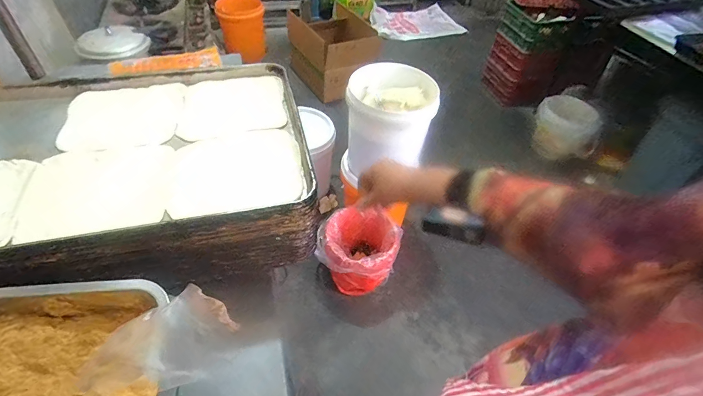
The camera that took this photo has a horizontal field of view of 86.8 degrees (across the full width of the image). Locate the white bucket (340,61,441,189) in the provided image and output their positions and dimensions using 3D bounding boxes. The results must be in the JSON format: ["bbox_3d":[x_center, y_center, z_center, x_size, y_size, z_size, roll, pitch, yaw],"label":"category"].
[{"bbox_3d":[0.127,-0.248,1.344,0.299,0.350,0.312,2,48,-2],"label":"white bucket"}]

